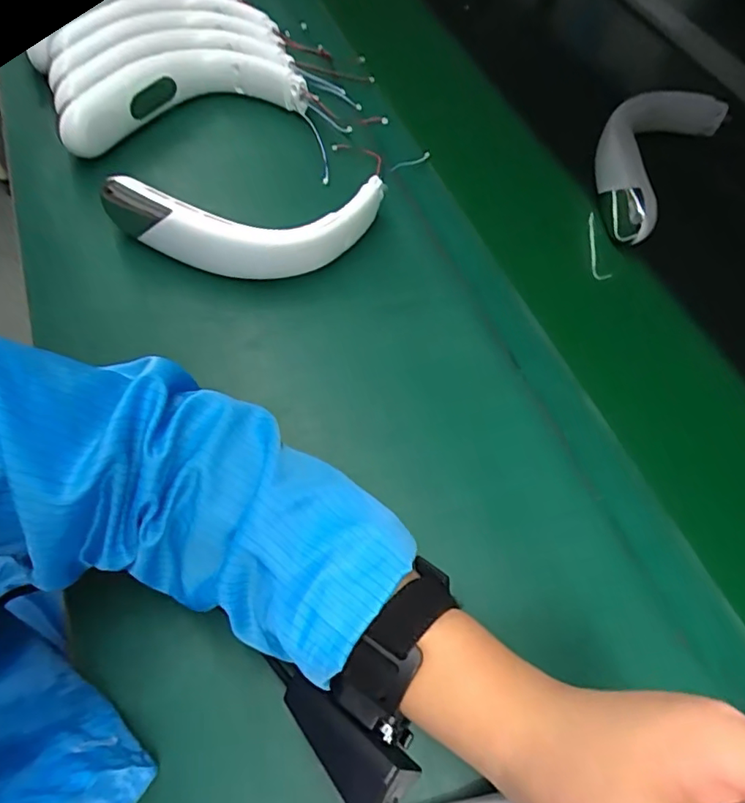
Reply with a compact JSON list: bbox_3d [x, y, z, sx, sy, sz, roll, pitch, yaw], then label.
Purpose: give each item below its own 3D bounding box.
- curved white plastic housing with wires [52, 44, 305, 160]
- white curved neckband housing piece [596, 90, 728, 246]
[{"bbox_3d":[-0.201,-0.326,0.575,0.244,0.062,0.094,-13,63,-9],"label":"curved white plastic housing with wires"},{"bbox_3d":[0.274,-0.250,0.540,0.089,0.059,0.220,33,65,15],"label":"white curved neckband housing piece"}]

